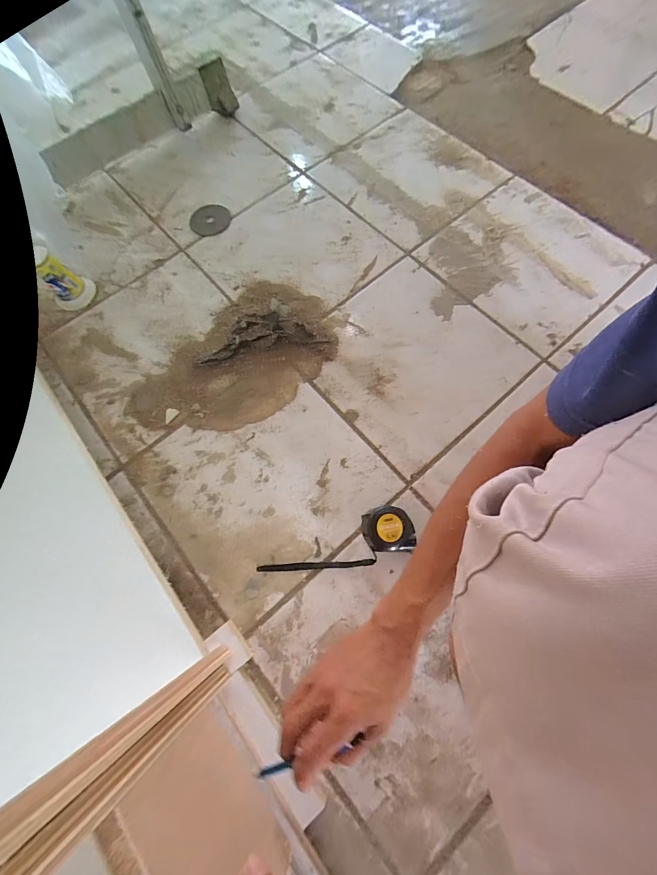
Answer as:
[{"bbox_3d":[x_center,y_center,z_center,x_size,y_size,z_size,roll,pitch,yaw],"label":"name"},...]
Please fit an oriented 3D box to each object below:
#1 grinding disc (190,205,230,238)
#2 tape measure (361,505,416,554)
[{"bbox_3d":[-0.233,-0.430,0.676,0.076,0.009,0.075,1,76,-3],"label":"grinding disc"},{"bbox_3d":[0.079,0.120,0.453,0.067,0.045,0.057,0,71,2],"label":"tape measure"}]

